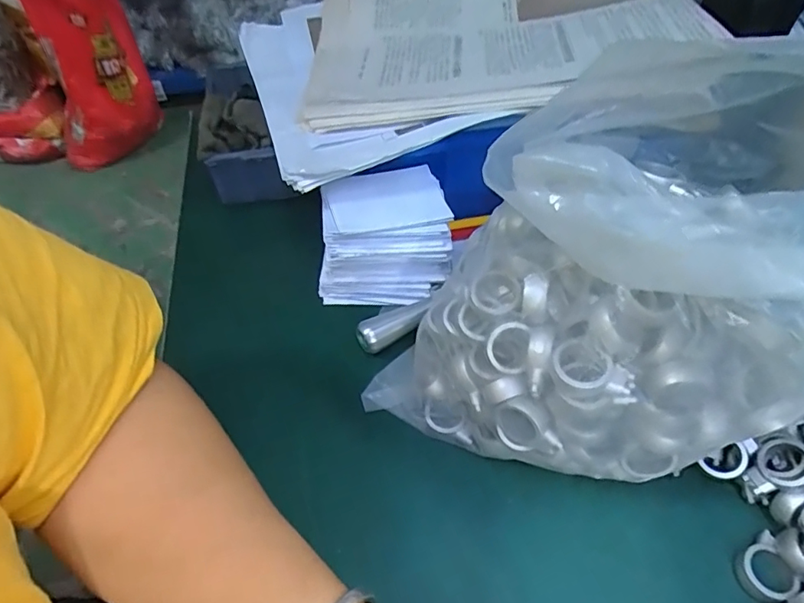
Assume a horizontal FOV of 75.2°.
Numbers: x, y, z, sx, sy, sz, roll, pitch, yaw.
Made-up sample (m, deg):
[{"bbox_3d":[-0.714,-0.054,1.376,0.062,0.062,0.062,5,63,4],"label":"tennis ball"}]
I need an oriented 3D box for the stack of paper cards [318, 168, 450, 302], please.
[{"bbox_3d":[-0.011,-0.042,0.368,0.086,0.091,0.058,1,50,3],"label":"stack of paper cards"}]

